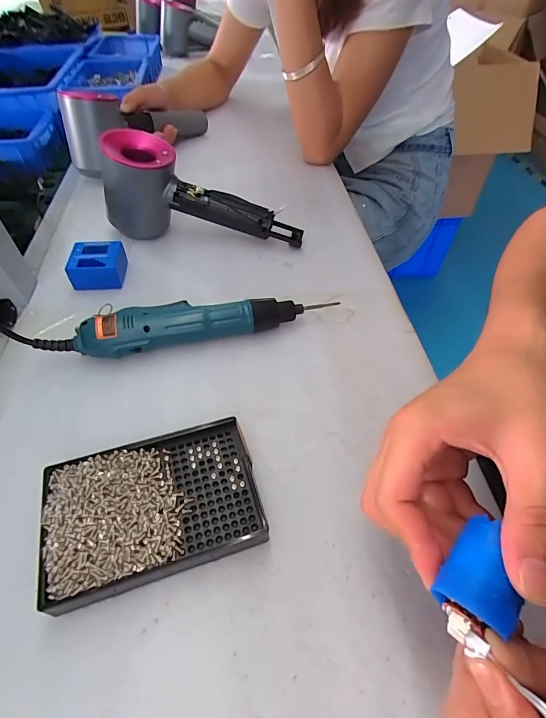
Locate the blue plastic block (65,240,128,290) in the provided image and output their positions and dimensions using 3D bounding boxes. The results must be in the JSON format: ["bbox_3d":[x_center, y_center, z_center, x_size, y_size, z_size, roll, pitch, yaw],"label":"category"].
[{"bbox_3d":[-0.193,-0.104,0.416,0.056,0.033,0.046,-8,52,-8],"label":"blue plastic block"}]

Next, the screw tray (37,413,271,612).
[{"bbox_3d":[-0.080,0.099,0.255,0.136,0.029,0.090,-14,53,-13],"label":"screw tray"}]

